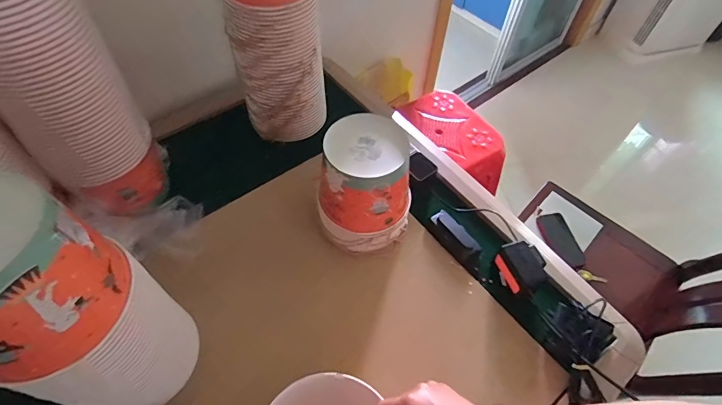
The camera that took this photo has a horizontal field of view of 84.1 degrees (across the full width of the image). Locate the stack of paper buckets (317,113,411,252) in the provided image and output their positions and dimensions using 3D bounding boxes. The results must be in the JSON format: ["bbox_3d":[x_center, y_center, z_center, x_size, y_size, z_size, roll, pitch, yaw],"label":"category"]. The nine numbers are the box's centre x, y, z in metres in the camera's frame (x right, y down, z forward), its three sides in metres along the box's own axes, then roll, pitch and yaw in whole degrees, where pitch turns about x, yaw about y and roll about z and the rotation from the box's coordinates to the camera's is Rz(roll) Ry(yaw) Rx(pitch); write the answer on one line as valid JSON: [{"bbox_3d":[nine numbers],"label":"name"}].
[{"bbox_3d":[0.007,-0.026,0.666,0.146,0.187,0.140,5,56,2],"label":"stack of paper buckets"}]

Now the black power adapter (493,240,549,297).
[{"bbox_3d":[0.266,0.113,0.667,0.061,0.062,0.079,-17,58,-13],"label":"black power adapter"}]

